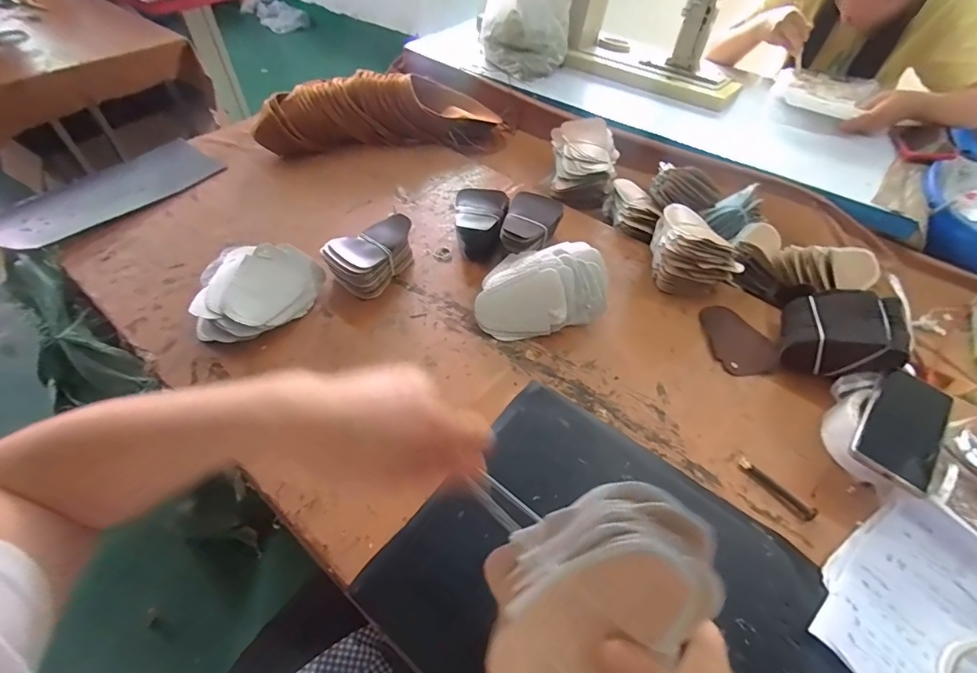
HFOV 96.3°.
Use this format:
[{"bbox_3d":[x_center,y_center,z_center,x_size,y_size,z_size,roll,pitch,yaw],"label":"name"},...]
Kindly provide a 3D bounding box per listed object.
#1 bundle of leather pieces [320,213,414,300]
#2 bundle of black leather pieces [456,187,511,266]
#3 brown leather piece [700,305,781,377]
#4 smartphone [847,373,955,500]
[{"bbox_3d":[-0.176,-0.124,0.678,0.088,0.065,0.142,39,59,25],"label":"bundle of leather pieces"},{"bbox_3d":[-0.012,-0.191,0.743,0.094,0.055,0.130,5,51,1],"label":"bundle of black leather pieces"},{"bbox_3d":[0.367,0.002,0.648,0.089,0.010,0.126,-6,51,-7],"label":"brown leather piece"},{"bbox_3d":[0.476,0.103,0.499,0.076,0.011,0.160,38,59,25],"label":"smartphone"}]

